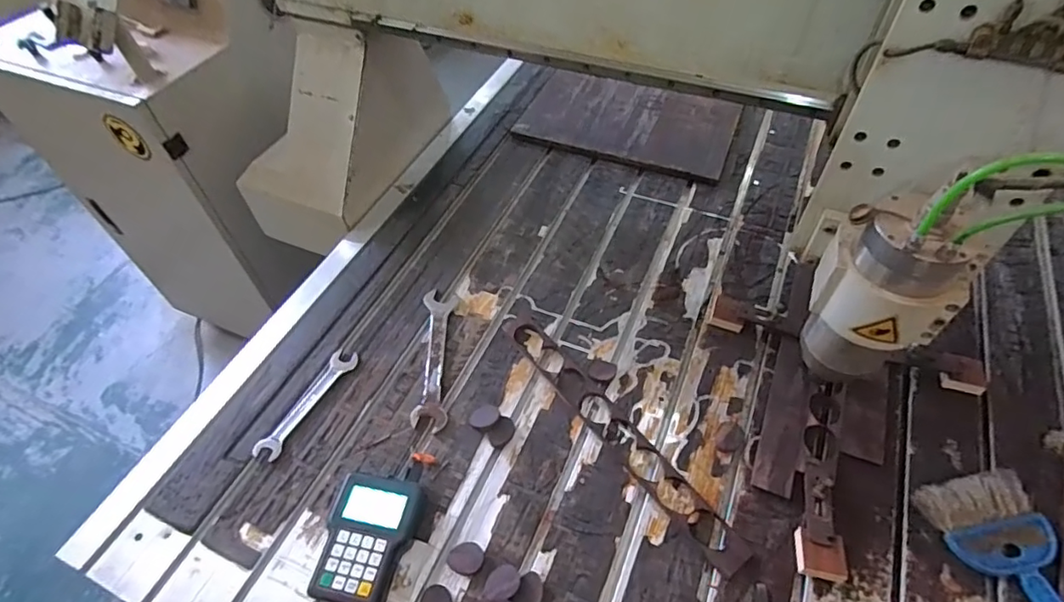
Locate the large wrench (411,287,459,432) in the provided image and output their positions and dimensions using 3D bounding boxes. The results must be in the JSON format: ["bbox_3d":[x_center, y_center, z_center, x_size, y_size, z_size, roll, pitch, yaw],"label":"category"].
[{"bbox_3d":[-0.150,0.082,0.855,0.051,0.010,0.254,-4,52,0],"label":"large wrench"}]

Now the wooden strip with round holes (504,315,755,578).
[{"bbox_3d":[0.110,0.171,0.766,0.052,0.011,0.453,-32,57,-20],"label":"wooden strip with round holes"}]

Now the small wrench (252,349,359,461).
[{"bbox_3d":[-0.327,0.146,0.807,0.039,0.007,0.190,21,56,18],"label":"small wrench"}]

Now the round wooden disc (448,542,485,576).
[{"bbox_3d":[-0.079,0.313,0.668,0.040,0.009,0.037,-2,52,2],"label":"round wooden disc"}]

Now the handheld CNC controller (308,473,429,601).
[{"bbox_3d":[-0.201,0.291,0.674,0.107,0.037,0.148,7,53,9],"label":"handheld CNC controller"}]

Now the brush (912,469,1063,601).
[{"bbox_3d":[0.562,0.296,0.641,0.131,0.020,0.185,-12,52,-6],"label":"brush"}]

